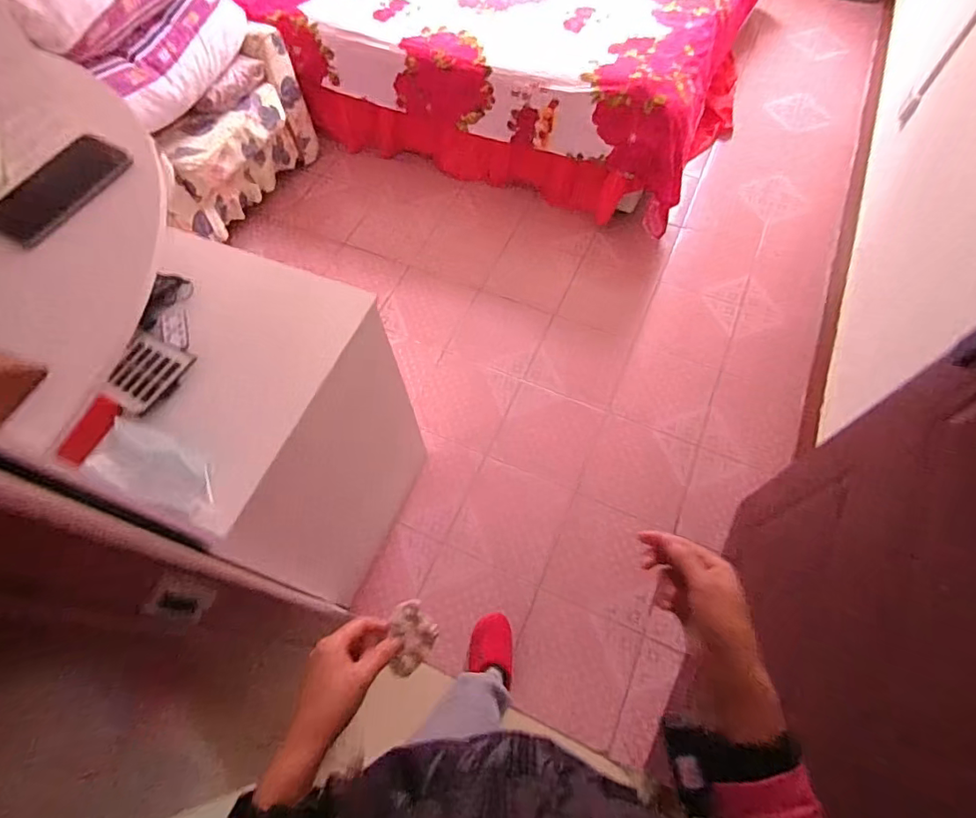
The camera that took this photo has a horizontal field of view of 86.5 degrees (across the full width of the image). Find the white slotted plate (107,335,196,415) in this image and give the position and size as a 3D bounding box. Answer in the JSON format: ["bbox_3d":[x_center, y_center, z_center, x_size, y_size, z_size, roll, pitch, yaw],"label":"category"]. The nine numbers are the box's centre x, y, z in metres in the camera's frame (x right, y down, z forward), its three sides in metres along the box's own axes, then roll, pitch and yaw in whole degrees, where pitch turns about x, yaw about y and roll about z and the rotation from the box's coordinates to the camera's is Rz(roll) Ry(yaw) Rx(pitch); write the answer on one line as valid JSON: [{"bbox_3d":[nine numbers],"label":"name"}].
[{"bbox_3d":[-0.579,-0.055,0.870,0.103,0.028,0.137,13,64,8],"label":"white slotted plate"}]

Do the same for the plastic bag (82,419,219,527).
[{"bbox_3d":[-0.497,0.099,0.790,0.225,0.026,0.094,23,66,13],"label":"plastic bag"}]

